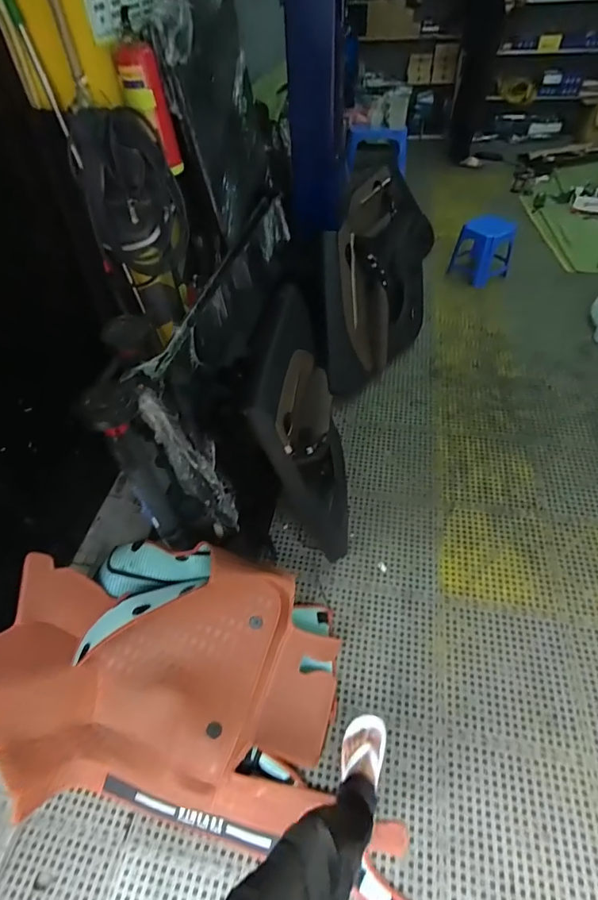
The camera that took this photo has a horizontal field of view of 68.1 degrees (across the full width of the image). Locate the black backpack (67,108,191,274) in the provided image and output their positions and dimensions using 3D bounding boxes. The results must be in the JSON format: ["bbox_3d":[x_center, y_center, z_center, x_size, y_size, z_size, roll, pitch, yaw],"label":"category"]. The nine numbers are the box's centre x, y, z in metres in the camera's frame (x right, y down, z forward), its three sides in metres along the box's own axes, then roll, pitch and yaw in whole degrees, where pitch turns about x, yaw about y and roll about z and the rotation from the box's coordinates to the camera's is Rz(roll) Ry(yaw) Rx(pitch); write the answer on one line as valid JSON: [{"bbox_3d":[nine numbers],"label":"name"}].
[{"bbox_3d":[-0.531,-0.808,1.453,0.274,0.511,0.186,-13,50,-8],"label":"black backpack"}]

